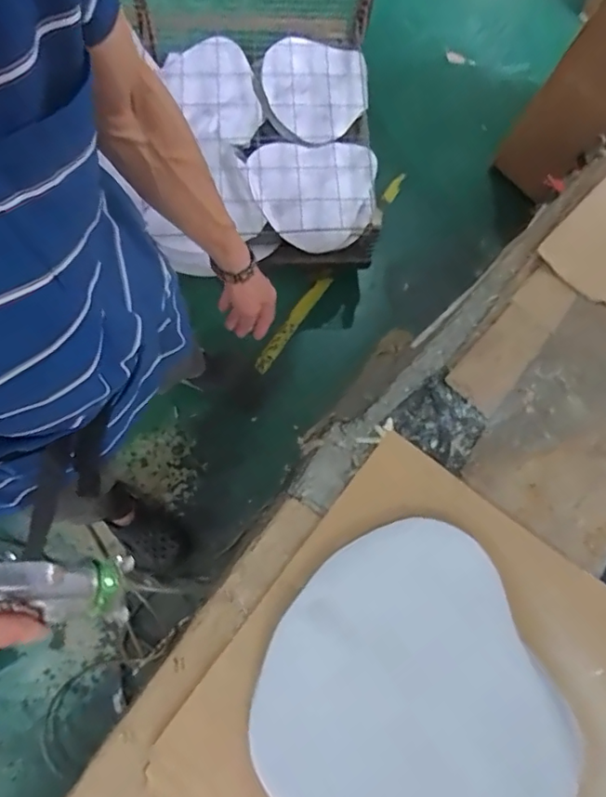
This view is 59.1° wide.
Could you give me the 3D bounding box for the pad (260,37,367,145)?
[{"bbox_3d":[0.036,-0.866,1.505,0.306,0.035,0.354,5,76,-3],"label":"pad"}]

